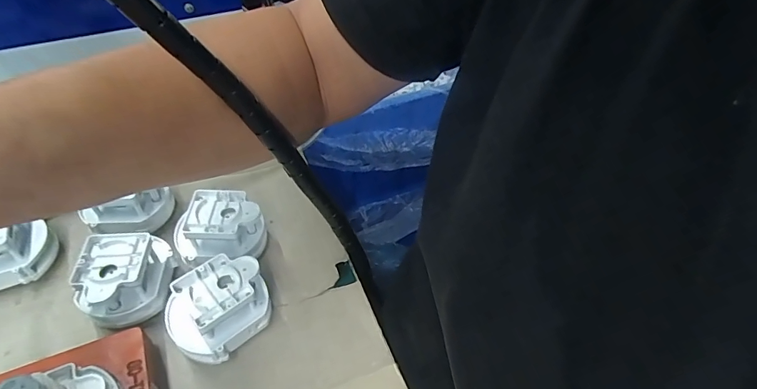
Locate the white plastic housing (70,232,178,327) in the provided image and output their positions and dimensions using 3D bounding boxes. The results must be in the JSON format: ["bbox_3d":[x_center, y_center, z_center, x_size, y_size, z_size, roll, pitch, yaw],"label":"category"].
[{"bbox_3d":[-0.187,0.063,0.320,0.061,0.051,0.055,-19,52,-19],"label":"white plastic housing"}]

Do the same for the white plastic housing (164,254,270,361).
[{"bbox_3d":[-0.114,0.083,0.309,0.069,0.051,0.052,-35,59,-29],"label":"white plastic housing"}]

